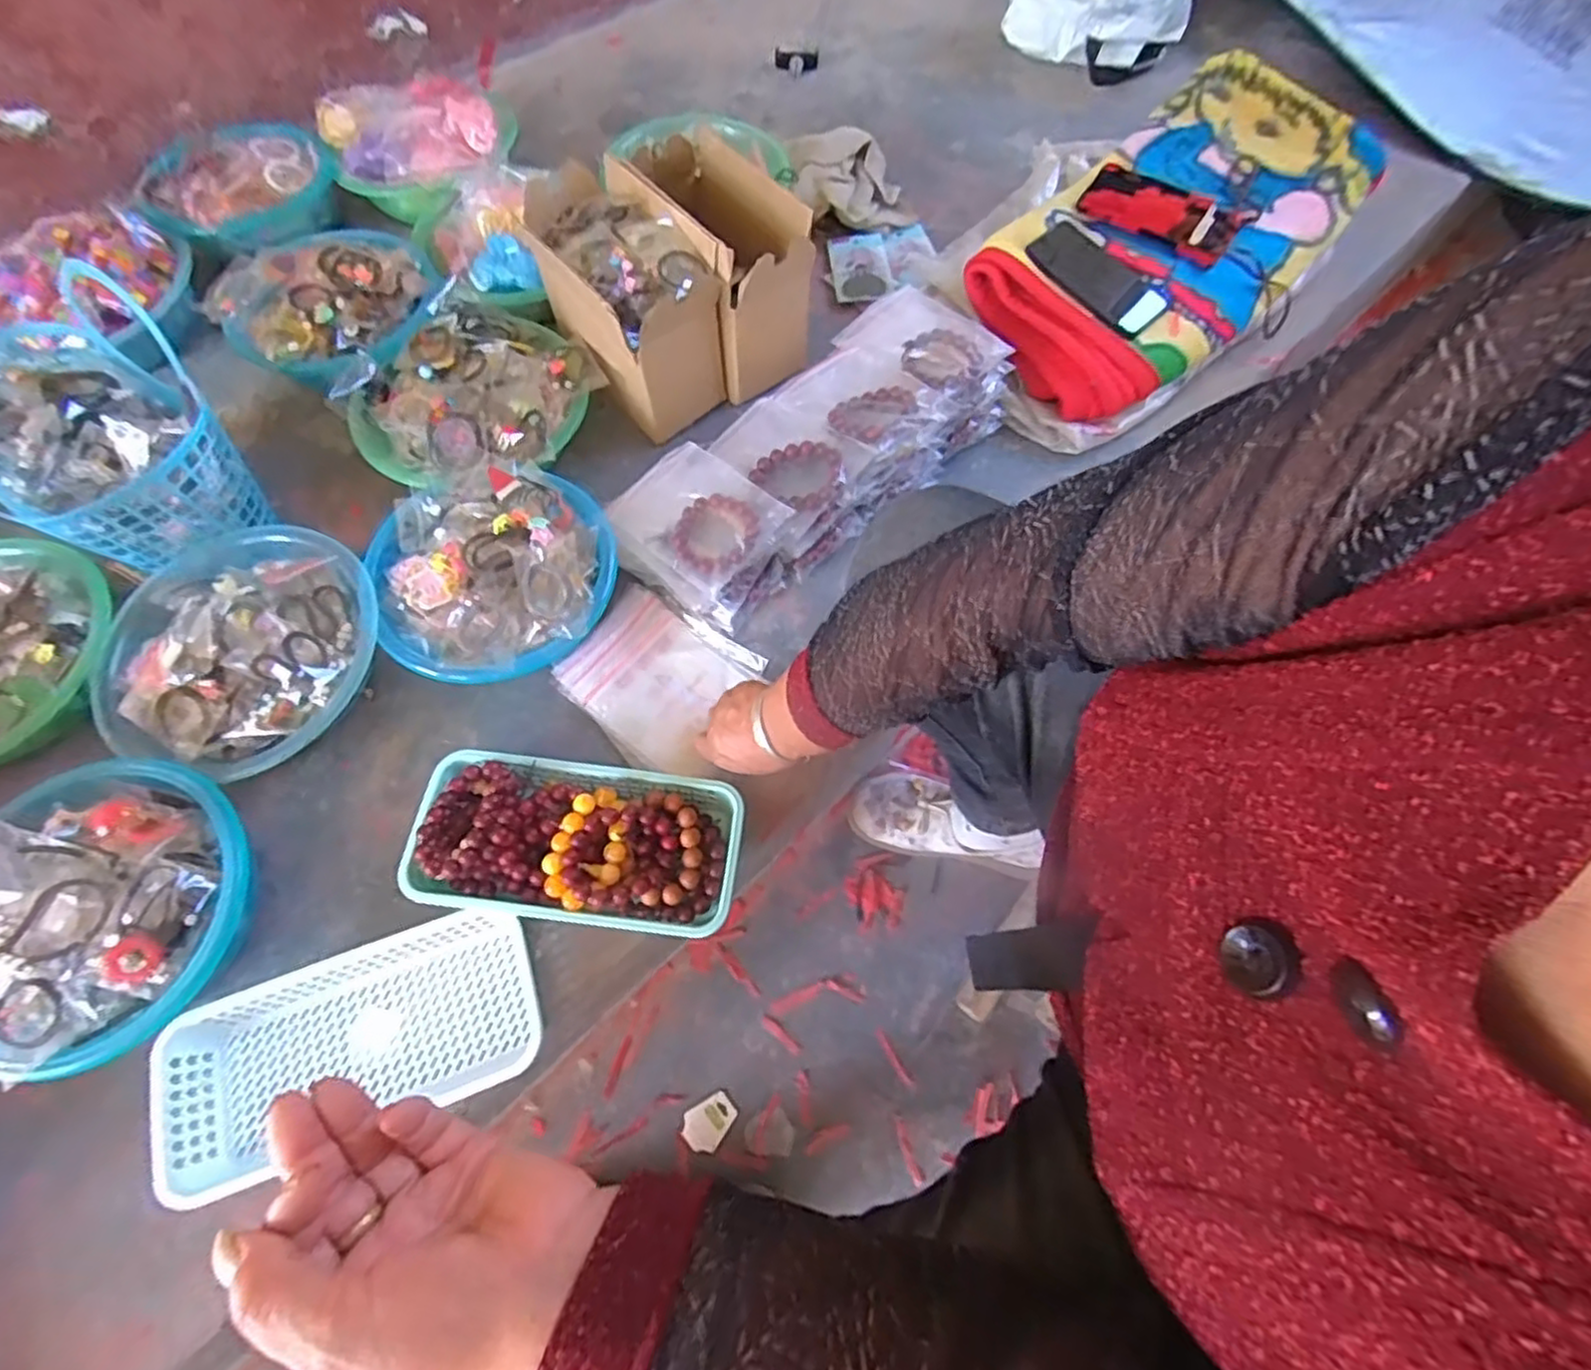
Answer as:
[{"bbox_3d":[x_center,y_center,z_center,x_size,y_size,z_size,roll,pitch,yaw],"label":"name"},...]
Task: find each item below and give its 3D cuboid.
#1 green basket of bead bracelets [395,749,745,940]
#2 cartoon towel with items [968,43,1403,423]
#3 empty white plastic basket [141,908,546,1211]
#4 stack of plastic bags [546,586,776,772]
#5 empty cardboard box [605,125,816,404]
[{"bbox_3d":[-0.182,0.131,0.585,0.263,0.062,0.126,6,66,2],"label":"green basket of bead bracelets"},{"bbox_3d":[0.459,-0.544,0.862,0.541,0.137,0.276,-39,72,-16],"label":"cartoon towel with items"},{"bbox_3d":[-0.335,0.277,0.540,0.267,0.043,0.132,-19,68,-9],"label":"empty white plastic basket"},{"bbox_3d":[-0.134,-0.007,0.675,0.157,0.030,0.146,28,68,11],"label":"stack of plastic bags"},{"bbox_3d":[-0.087,-0.462,0.789,0.115,0.195,0.227,-39,72,-16],"label":"empty cardboard box"}]

